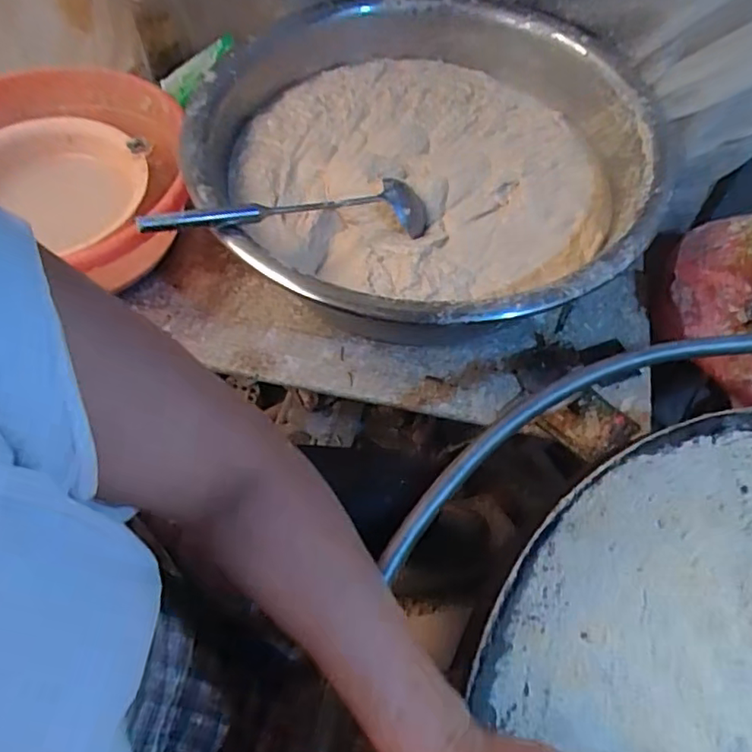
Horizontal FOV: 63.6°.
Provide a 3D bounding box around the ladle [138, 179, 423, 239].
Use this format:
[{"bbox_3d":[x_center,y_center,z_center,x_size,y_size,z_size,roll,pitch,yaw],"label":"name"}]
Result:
[{"bbox_3d":[-0.093,-0.188,0.713,0.355,0.054,0.073,-12,59,-30],"label":"ladle"}]

